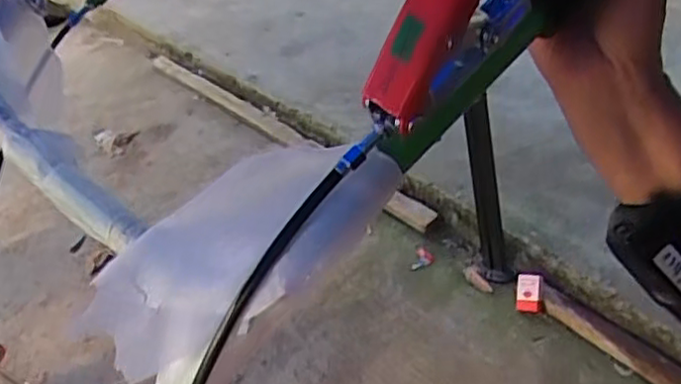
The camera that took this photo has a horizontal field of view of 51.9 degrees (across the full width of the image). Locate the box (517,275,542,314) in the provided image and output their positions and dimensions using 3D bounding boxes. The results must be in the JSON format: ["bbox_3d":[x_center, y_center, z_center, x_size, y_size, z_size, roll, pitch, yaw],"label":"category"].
[{"bbox_3d":[0.455,0.244,1.687,0.059,0.090,0.018,-2,-12,30],"label":"box"}]

